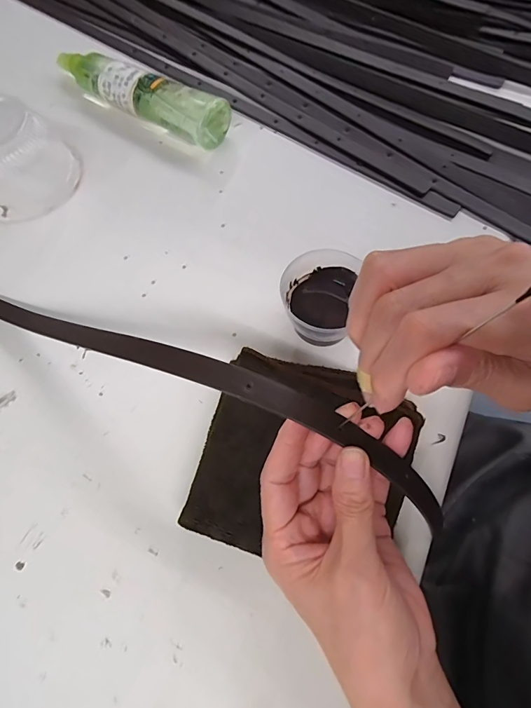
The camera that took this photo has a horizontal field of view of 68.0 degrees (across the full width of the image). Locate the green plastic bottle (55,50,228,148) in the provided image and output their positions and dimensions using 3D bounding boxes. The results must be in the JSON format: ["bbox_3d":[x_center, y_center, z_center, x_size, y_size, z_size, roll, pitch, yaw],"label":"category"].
[{"bbox_3d":[-0.136,-0.274,0.410,0.215,0.037,0.047,30,71,13],"label":"green plastic bottle"}]

